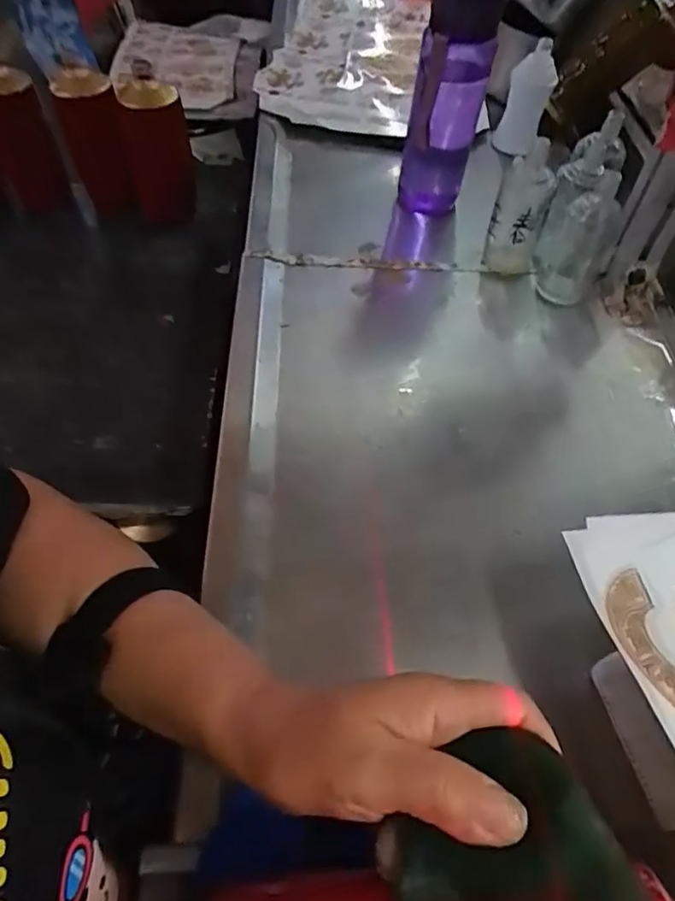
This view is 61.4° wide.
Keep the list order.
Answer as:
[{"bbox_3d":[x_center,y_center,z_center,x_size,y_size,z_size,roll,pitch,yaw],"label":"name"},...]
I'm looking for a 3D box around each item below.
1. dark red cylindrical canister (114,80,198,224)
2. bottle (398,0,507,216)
[{"bbox_3d":[-0.248,-0.411,0.794,0.083,0.199,0.089,1,56,-1],"label":"dark red cylindrical canister"},{"bbox_3d":[0.111,-0.356,0.574,0.073,0.228,0.062,5,56,2],"label":"bottle"}]

